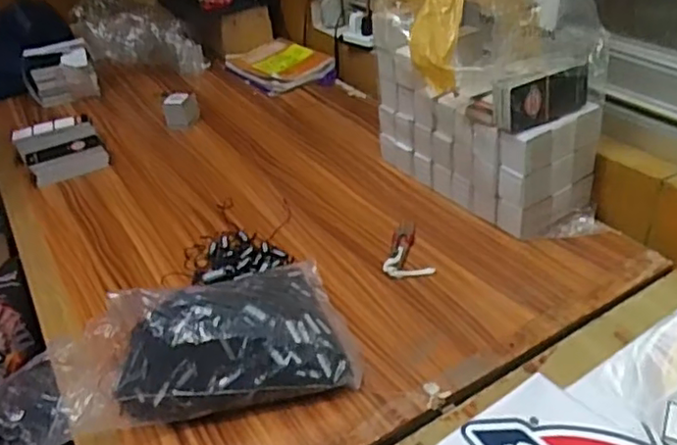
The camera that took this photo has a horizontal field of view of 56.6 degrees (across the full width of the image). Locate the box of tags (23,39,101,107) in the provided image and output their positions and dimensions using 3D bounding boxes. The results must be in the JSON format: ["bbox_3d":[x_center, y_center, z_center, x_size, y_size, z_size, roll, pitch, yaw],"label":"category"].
[{"bbox_3d":[-0.532,-0.279,1.210,0.121,0.101,0.077,-16,36,-13],"label":"box of tags"}]

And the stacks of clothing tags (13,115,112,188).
[{"bbox_3d":[-0.440,-0.115,1.001,0.120,0.055,0.126,-25,38,-24],"label":"stacks of clothing tags"}]

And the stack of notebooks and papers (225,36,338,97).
[{"bbox_3d":[-0.109,-0.308,1.245,0.147,0.032,0.225,-28,40,-28],"label":"stack of notebooks and papers"}]

